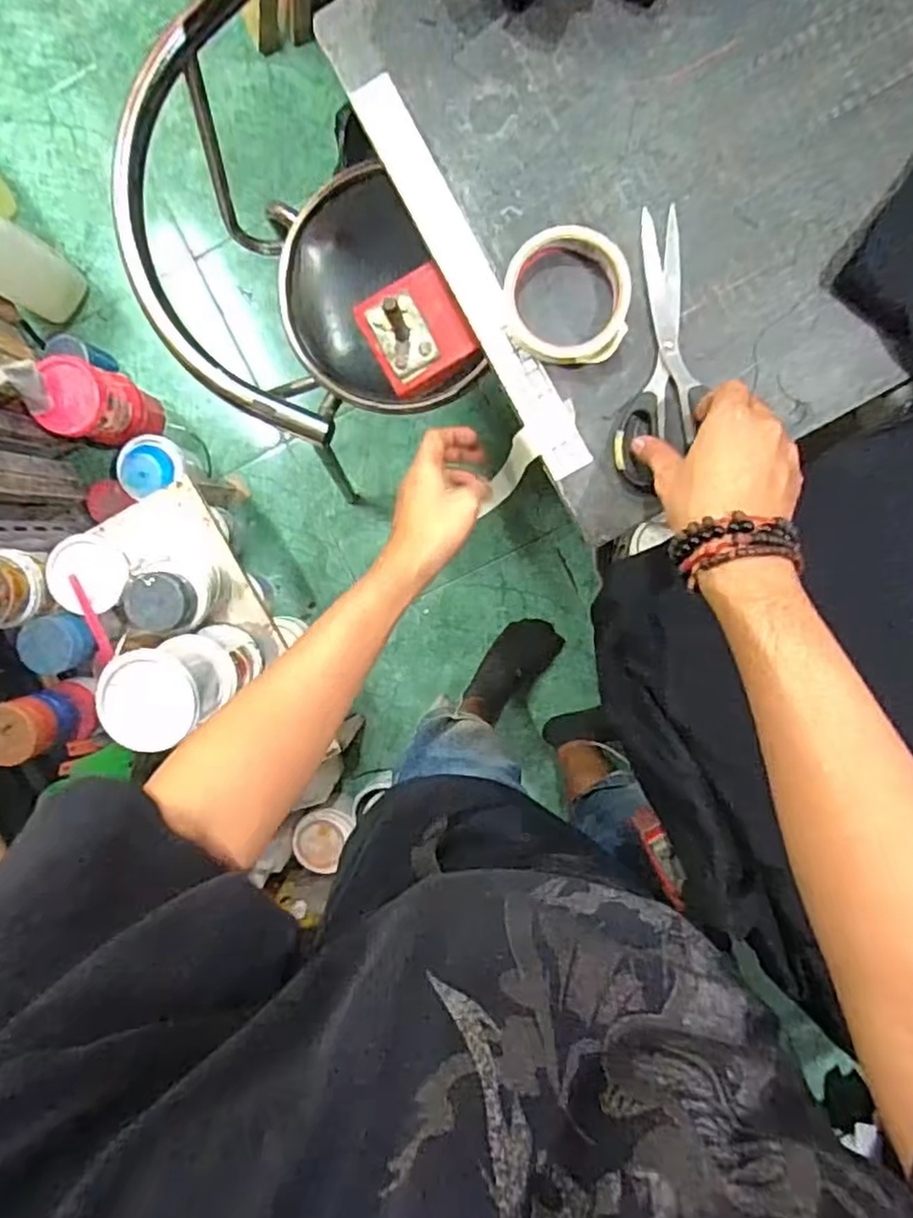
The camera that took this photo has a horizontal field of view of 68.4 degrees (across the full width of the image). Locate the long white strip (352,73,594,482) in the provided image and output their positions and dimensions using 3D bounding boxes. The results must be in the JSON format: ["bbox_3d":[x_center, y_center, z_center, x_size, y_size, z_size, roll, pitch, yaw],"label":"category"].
[{"bbox_3d":[0.012,-0.249,0.513,0.040,0.004,0.320,-30,93,6],"label":"long white strip"}]

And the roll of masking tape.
[{"bbox_3d":[0.081,-0.232,0.501,0.089,0.026,0.089,0,96,4],"label":"roll of masking tape"}]

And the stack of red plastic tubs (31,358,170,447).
[{"bbox_3d":[-0.649,-0.378,1.276,0.121,0.275,0.137,12,96,1],"label":"stack of red plastic tubs"}]

